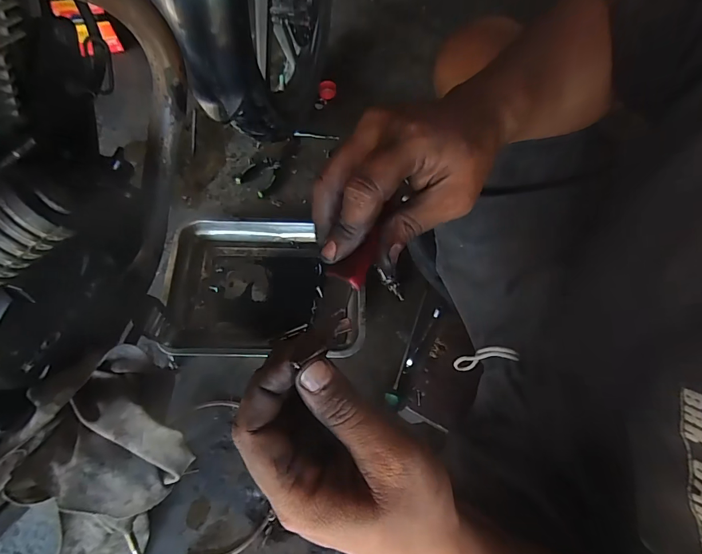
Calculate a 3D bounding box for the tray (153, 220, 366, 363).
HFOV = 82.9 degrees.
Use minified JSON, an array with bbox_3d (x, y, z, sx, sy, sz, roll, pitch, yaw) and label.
[{"bbox_3d":[-0.154,0.021,0.724,0.347,0.061,0.255,0,67,-1],"label":"tray"}]

